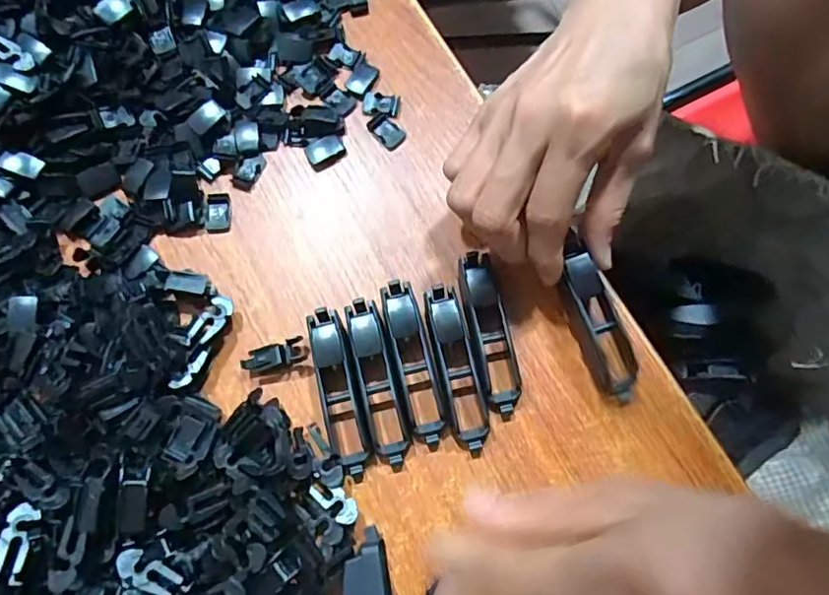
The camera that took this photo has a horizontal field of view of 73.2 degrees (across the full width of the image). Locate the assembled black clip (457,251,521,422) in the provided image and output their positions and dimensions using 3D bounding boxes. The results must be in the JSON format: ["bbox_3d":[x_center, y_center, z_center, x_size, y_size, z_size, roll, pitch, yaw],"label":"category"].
[{"bbox_3d":[0.035,0.016,0.261,0.018,0.017,0.077,-12,73,-2],"label":"assembled black clip"}]

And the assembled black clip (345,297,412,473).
[{"bbox_3d":[-0.016,0.039,0.256,0.018,0.012,0.078,-14,86,-2],"label":"assembled black clip"}]

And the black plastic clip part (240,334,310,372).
[{"bbox_3d":[-0.067,0.028,0.264,0.029,0.011,0.011,-15,73,-3],"label":"black plastic clip part"}]

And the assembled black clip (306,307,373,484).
[{"bbox_3d":[-0.035,0.043,0.255,0.019,0.017,0.078,-15,73,-3],"label":"assembled black clip"}]

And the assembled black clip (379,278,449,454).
[{"bbox_3d":[0.000,0.031,0.260,0.017,0.015,0.077,-14,86,-2],"label":"assembled black clip"}]

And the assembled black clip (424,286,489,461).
[{"bbox_3d":[0.020,0.033,0.257,0.016,0.016,0.077,-13,73,-2],"label":"assembled black clip"}]

